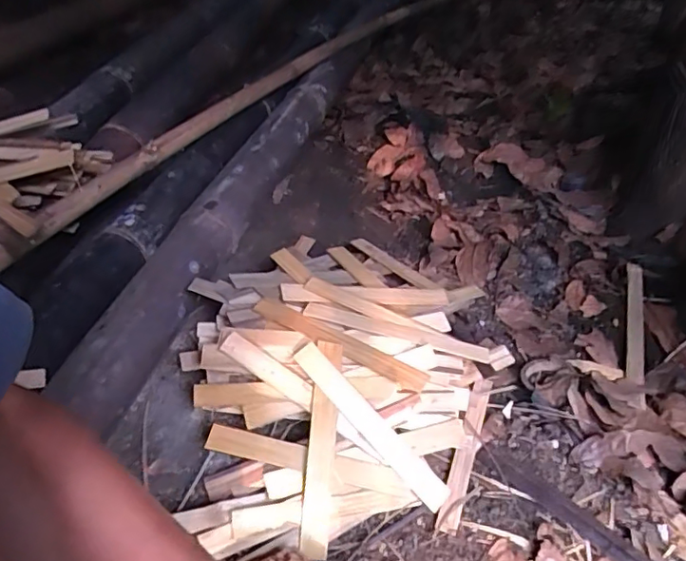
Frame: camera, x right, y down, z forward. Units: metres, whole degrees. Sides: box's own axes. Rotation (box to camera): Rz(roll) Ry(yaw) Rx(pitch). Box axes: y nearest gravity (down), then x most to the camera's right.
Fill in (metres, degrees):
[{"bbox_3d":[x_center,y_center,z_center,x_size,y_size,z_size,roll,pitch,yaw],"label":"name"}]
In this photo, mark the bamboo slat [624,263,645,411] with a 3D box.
[{"bbox_3d":[0.432,0.070,0.824,0.025,0.008,0.290,15,45,14],"label":"bamboo slat"}]

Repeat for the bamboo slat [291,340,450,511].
[{"bbox_3d":[0.030,0.162,0.629,0.031,0.009,0.226,-42,83,-16],"label":"bamboo slat"}]

